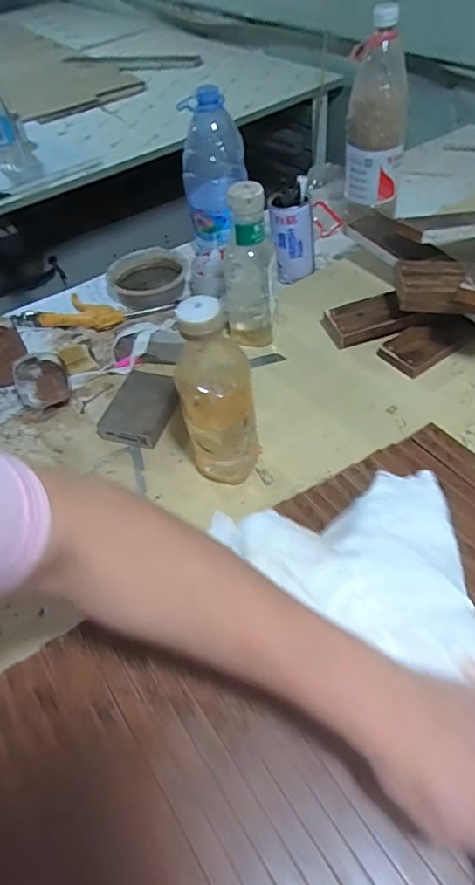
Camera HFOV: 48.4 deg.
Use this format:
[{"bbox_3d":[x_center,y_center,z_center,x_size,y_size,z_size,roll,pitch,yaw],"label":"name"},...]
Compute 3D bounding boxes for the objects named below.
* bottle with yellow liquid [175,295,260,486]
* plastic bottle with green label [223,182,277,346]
[{"bbox_3d":[-0.019,-0.044,0.517,0.068,0.210,0.061,-8,50,0],"label":"bottle with yellow liquid"},{"bbox_3d":[0.014,-0.220,0.666,0.065,0.208,0.062,-8,50,0],"label":"plastic bottle with green label"}]

